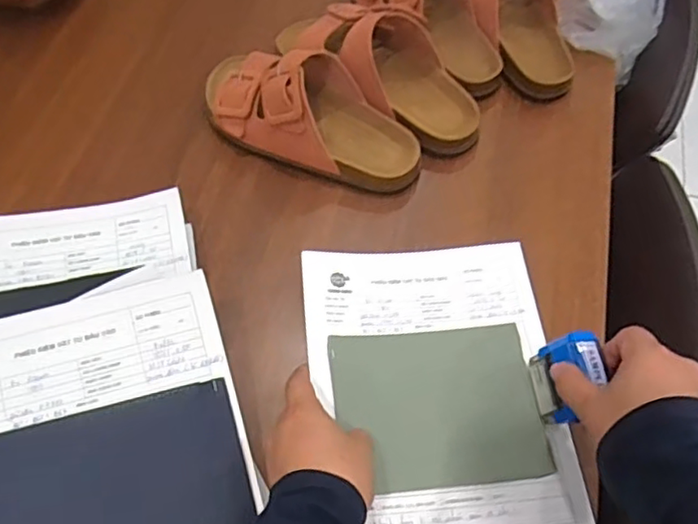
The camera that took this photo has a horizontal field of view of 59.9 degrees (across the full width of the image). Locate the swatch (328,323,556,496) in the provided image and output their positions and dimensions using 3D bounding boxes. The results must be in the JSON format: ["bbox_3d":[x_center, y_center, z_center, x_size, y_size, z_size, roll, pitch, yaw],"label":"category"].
[{"bbox_3d":[0.073,0.116,0.500,0.163,0.019,0.130,-6,60,-4],"label":"swatch"}]

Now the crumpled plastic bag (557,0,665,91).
[{"bbox_3d":[0.302,-0.290,0.697,0.115,0.094,0.065,38,67,19],"label":"crumpled plastic bag"}]

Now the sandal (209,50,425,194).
[{"bbox_3d":[-0.039,-0.156,0.614,0.236,0.091,0.103,20,62,11],"label":"sandal"}]

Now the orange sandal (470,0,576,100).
[{"bbox_3d":[0.191,-0.281,0.683,0.096,0.070,0.211,-16,74,-9],"label":"orange sandal"}]

